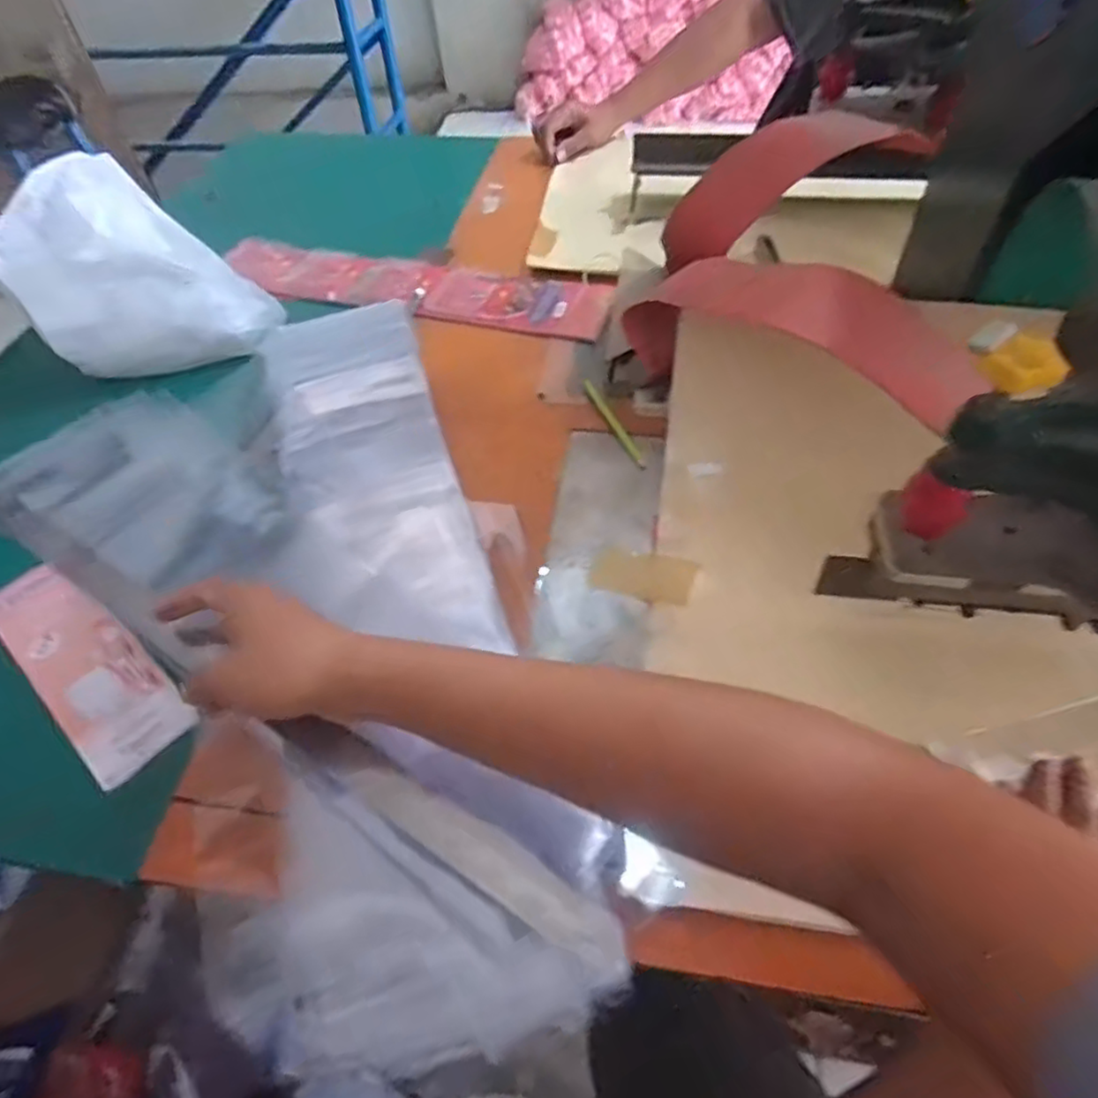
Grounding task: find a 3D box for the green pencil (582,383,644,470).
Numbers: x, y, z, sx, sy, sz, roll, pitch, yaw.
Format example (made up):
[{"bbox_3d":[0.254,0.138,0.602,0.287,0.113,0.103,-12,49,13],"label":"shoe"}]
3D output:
[{"bbox_3d":[0.065,-0.126,0.660,0.010,0.010,0.125,-20,53,-11],"label":"green pencil"}]

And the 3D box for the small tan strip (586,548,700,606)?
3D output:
[{"bbox_3d":[0.077,0.020,0.547,0.082,0.006,0.044,13,54,14],"label":"small tan strip"}]

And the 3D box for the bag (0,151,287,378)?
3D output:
[{"bbox_3d":[-0.450,-0.301,0.726,0.235,0.161,0.187,-36,58,-22],"label":"bag"}]

